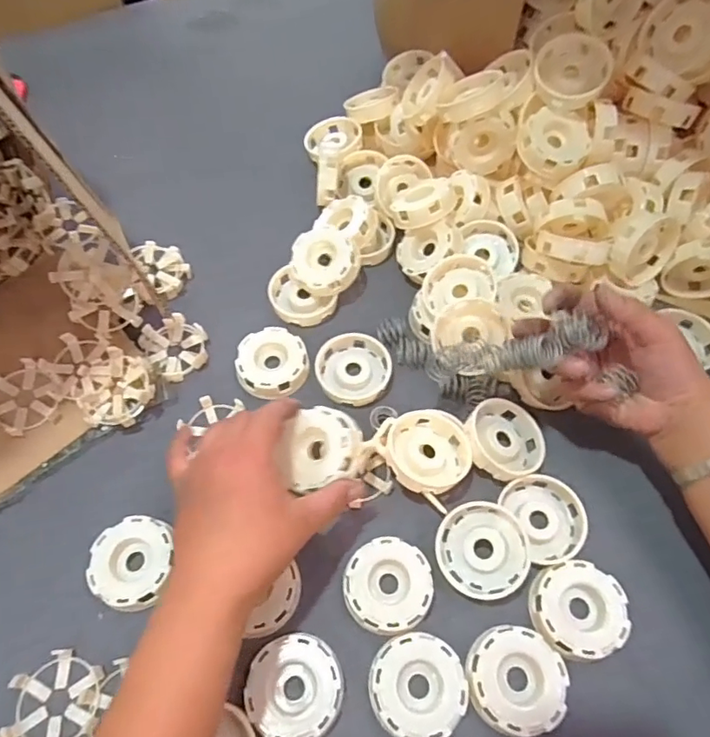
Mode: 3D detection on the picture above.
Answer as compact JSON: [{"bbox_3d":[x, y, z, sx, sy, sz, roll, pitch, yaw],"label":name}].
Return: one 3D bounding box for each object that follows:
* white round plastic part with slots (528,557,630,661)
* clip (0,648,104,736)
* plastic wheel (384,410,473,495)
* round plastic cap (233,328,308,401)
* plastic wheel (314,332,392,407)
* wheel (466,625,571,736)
[{"bbox_3d":[0.162,0.174,0.387,0.063,0.019,0.062,0,60,0],"label":"white round plastic part with slots"},{"bbox_3d":[-0.206,0.230,0.367,0.059,0.013,0.063,-2,60,-1],"label":"clip"},{"bbox_3d":[0.059,0.067,0.434,0.067,0.022,0.068,1,63,-2],"label":"plastic wheel"},{"bbox_3d":[-0.076,-0.005,0.493,0.064,0.016,0.065,0,60,0],"label":"round plastic cap"},{"bbox_3d":[-0.002,-0.001,0.493,0.067,0.015,0.069,0,60,0],"label":"plastic wheel"},{"bbox_3d":[0.111,0.213,0.368,0.064,0.020,0.063,0,60,0],"label":"wheel"}]

